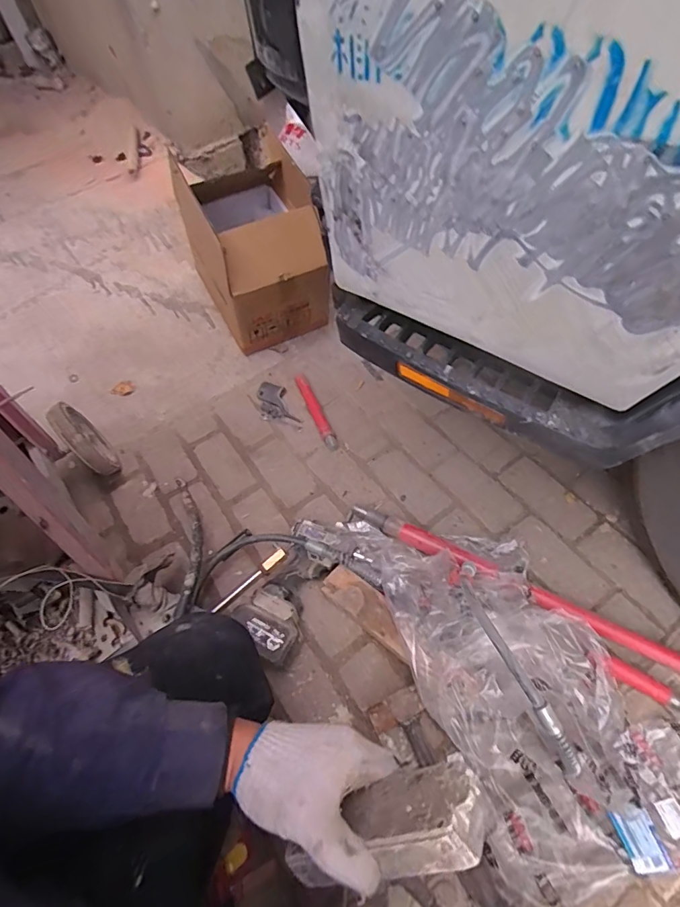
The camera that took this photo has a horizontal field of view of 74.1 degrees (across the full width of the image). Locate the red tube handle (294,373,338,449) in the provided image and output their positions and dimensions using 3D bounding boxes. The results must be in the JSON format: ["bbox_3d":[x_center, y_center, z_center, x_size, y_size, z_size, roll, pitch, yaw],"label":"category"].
[{"bbox_3d":[-0.060,-0.106,1.099,0.032,0.026,0.242,-22,56,-10],"label":"red tube handle"}]

